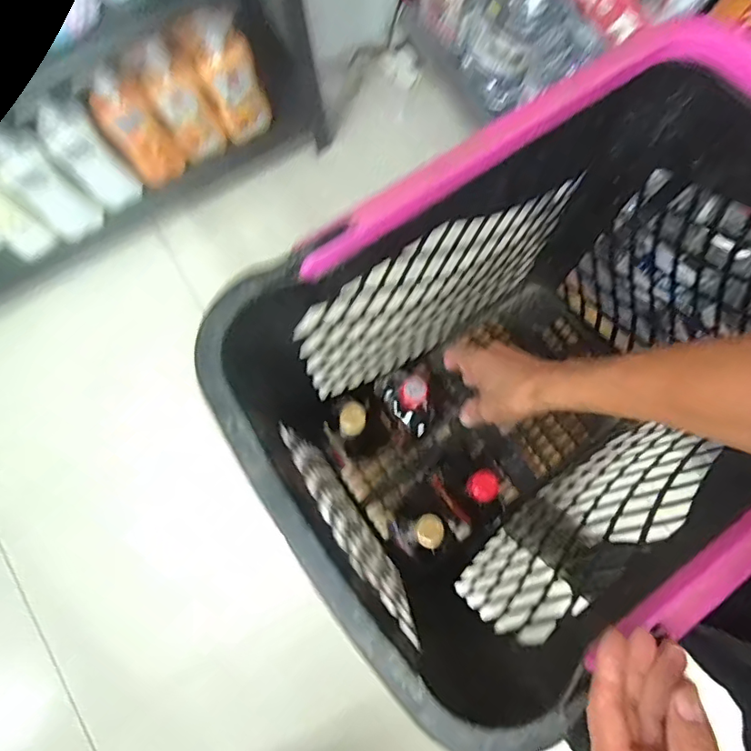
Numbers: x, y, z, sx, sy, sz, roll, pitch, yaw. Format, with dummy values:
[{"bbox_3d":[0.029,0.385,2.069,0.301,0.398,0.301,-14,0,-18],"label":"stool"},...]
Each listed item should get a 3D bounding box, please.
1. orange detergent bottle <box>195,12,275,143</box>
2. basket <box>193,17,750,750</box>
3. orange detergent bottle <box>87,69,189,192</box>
[{"bbox_3d":[-0.271,-0.551,1.022,0.093,0.258,0.085,-29,81,-4],"label":"orange detergent bottle"},{"bbox_3d":[0.175,-0.004,0.613,0.553,0.481,0.360,-36,81,-5],"label":"basket"},{"bbox_3d":[-0.429,-0.437,0.983,0.089,0.225,0.068,-38,81,-5],"label":"orange detergent bottle"}]

